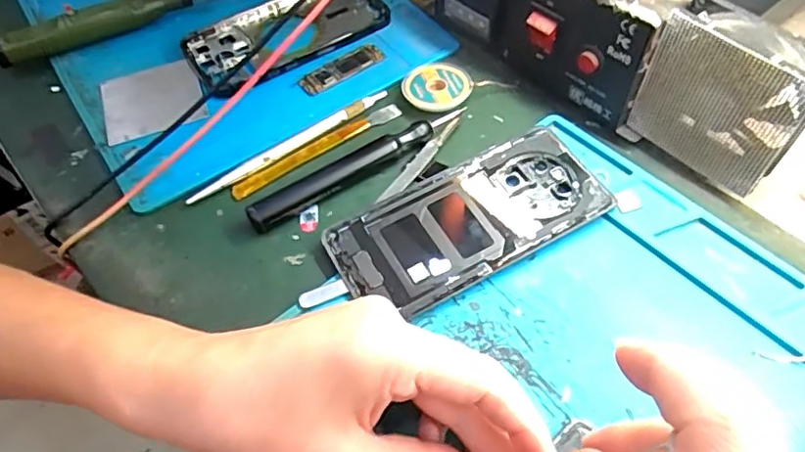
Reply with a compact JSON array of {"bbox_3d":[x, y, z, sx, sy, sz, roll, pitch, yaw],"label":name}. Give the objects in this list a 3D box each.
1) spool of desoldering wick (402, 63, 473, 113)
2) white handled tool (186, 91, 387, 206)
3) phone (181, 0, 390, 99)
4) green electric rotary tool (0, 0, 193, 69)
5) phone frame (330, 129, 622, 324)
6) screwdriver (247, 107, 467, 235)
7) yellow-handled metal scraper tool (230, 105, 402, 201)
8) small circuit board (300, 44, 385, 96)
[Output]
[{"bbox_3d":[0.023,-0.091,0.388,0.045,0.011,0.041,-2,55,3],"label":"spool of desoldering wick"},{"bbox_3d":[-0.071,-0.053,0.371,0.144,0.007,0.008,-32,58,-17],"label":"white handled tool"},{"bbox_3d":[-0.085,-0.147,0.438,0.148,0.015,0.074,-26,57,-13],"label":"phone"},{"bbox_3d":[-0.222,-0.160,0.449,0.177,0.026,0.019,-24,56,-12],"label":"green electric rotary tool"},{"bbox_3d":[0.037,-0.003,0.327,0.151,0.009,0.069,-26,57,-13],"label":"phone frame"},{"bbox_3d":[-0.025,-0.038,0.354,0.146,0.014,0.013,-30,58,-16],"label":"screwdriver"},{"bbox_3d":[-0.054,-0.049,0.373,0.120,0.006,0.011,-29,58,-15],"label":"yellow-handled metal scraper tool"},{"bbox_3d":[-0.042,-0.113,0.413,0.063,0.004,0.019,-29,57,-15],"label":"small circuit board"}]

